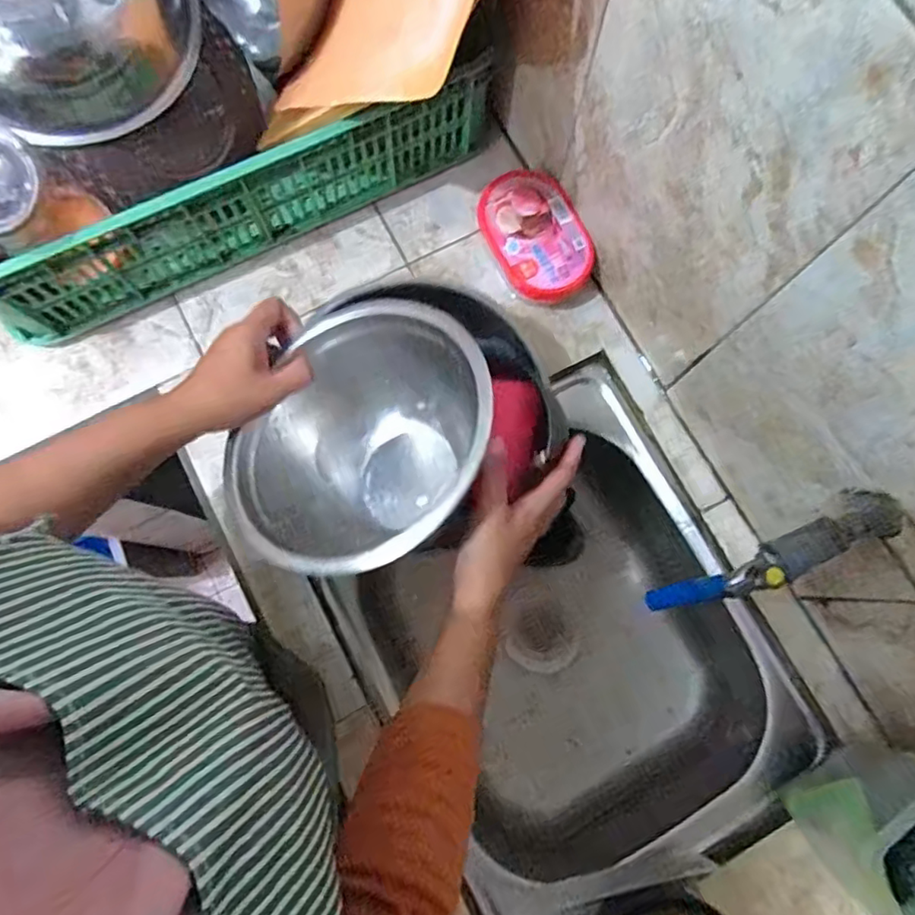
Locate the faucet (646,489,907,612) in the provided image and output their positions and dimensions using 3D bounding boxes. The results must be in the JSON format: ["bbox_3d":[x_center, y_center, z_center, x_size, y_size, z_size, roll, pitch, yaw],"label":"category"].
[{"bbox_3d":[0.234,0.078,0.445,0.183,0.084,0.033,-27,80,9],"label":"faucet"}]

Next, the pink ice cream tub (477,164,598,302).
[{"bbox_3d":[0.084,-0.238,0.658,0.104,0.050,0.147,-31,81,-6],"label":"pink ice cream tub"}]

